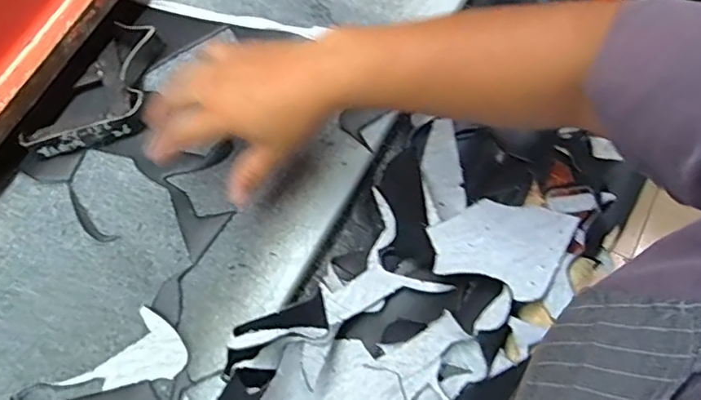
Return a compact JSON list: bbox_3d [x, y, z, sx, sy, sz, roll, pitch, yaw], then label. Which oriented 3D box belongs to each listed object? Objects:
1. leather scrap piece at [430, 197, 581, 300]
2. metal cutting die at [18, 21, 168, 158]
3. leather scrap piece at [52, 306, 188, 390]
[{"bbox_3d":[0.131,0.036,0.476,0.112,0.011,0.098,16,50,10],"label":"leather scrap piece"},{"bbox_3d":[-0.219,-0.095,0.504,0.070,0.036,0.148,24,72,6],"label":"metal cutting die"},{"bbox_3d":[-0.177,0.135,0.440,0.089,0.004,0.056,-41,82,-9],"label":"leather scrap piece"}]

